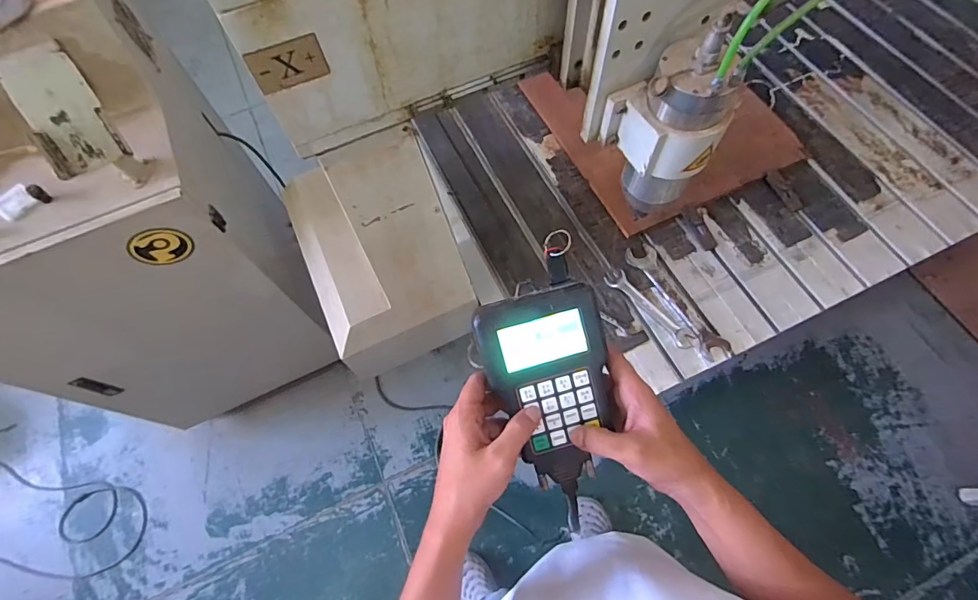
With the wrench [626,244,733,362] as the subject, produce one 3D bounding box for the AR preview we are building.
[{"bbox_3d":[0.341,0.000,0.845,0.054,0.009,0.248,-24,65,-10],"label":"wrench"}]

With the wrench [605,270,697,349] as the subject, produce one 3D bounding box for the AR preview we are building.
[{"bbox_3d":[0.292,0.013,0.837,0.037,0.011,0.187,-39,71,-14],"label":"wrench"}]

